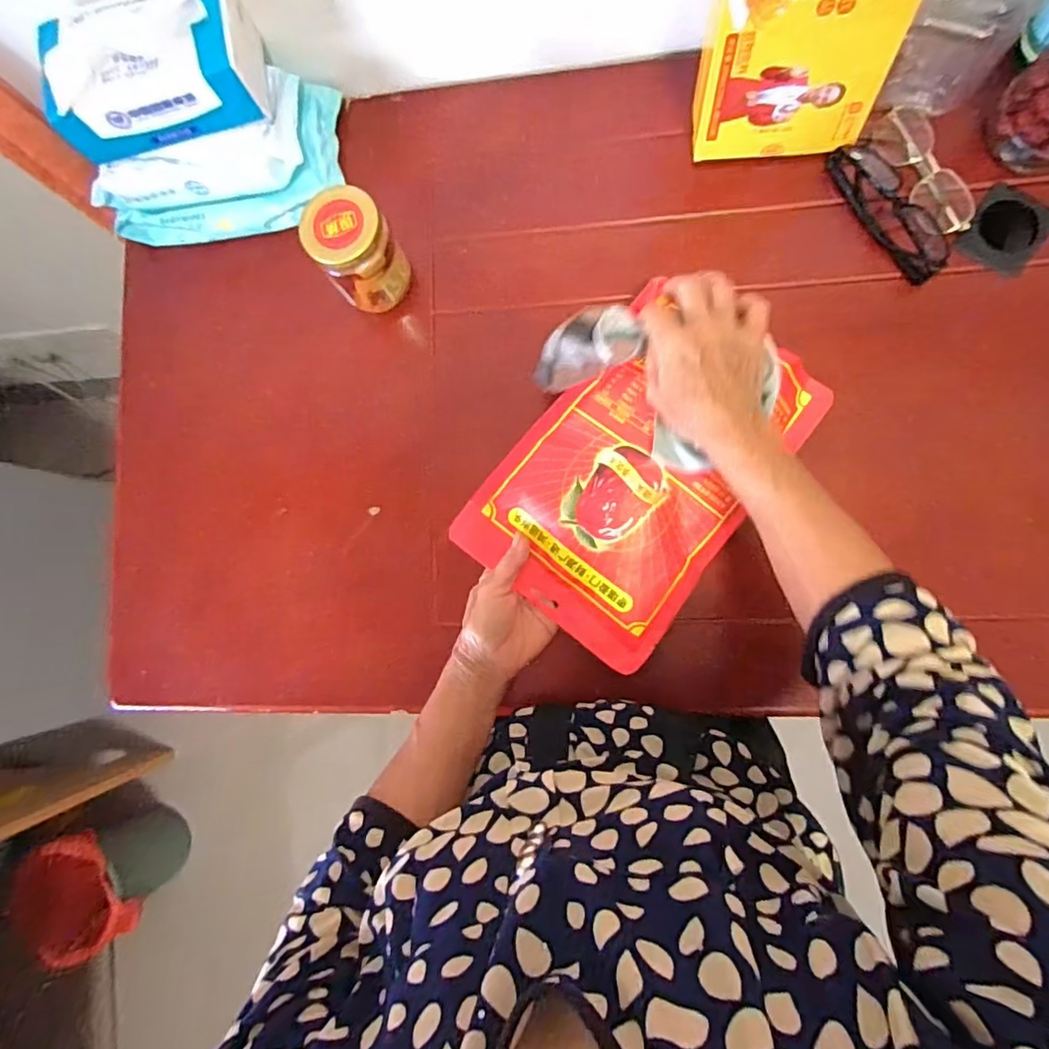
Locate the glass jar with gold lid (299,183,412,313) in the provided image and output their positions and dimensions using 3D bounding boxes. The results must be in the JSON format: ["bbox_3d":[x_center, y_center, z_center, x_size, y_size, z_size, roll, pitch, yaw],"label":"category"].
[{"bbox_3d":[-0.143,-0.233,0.486,0.063,0.078,0.067,-1,85,7],"label":"glass jar with gold lid"}]

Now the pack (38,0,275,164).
[{"bbox_3d":[-0.303,-0.372,0.463,0.162,0.069,0.096,-14,84,6],"label":"pack"}]

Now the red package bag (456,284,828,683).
[{"bbox_3d":[0.087,-0.044,0.460,0.185,0.034,0.270,36,90,8],"label":"red package bag"}]

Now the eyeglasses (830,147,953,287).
[{"bbox_3d":[0.309,-0.266,0.479,0.043,0.022,0.134,-30,82,4],"label":"eyeglasses"}]

